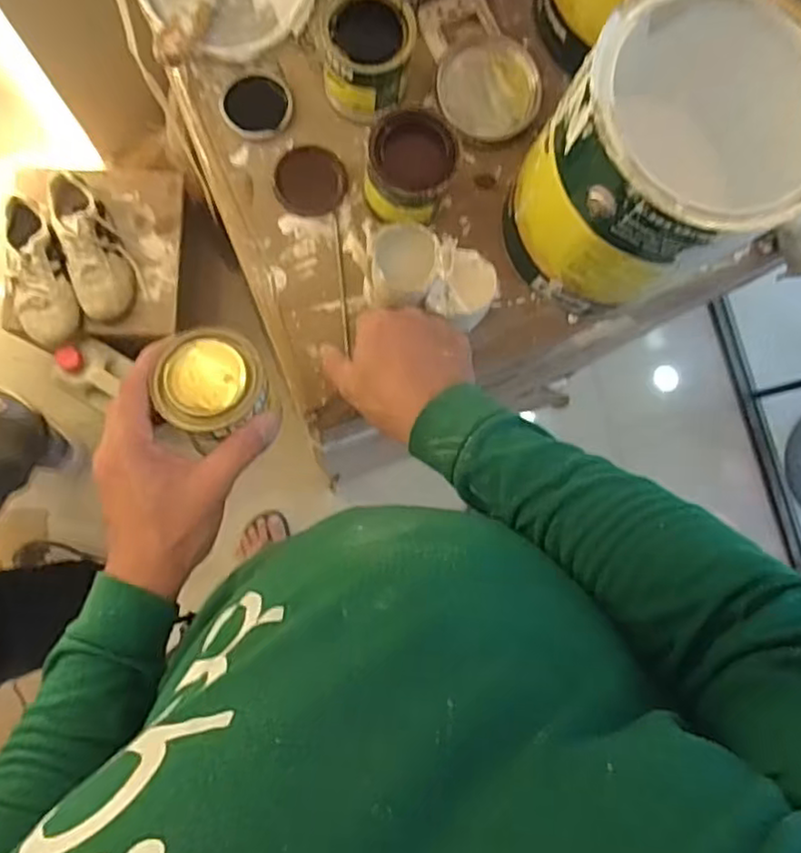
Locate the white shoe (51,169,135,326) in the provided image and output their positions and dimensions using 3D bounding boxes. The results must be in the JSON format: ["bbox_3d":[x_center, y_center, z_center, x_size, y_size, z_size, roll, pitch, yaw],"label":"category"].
[{"bbox_3d":[-0.527,-0.307,1.143,0.095,0.075,0.248,-18,99,-7],"label":"white shoe"}]

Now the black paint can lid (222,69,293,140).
[{"bbox_3d":[-0.122,-0.277,0.568,0.060,0.011,0.060,1,84,-5],"label":"black paint can lid"}]

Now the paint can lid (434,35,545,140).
[{"bbox_3d":[0.077,-0.295,0.581,0.088,0.008,0.088,1,84,-5],"label":"paint can lid"}]

